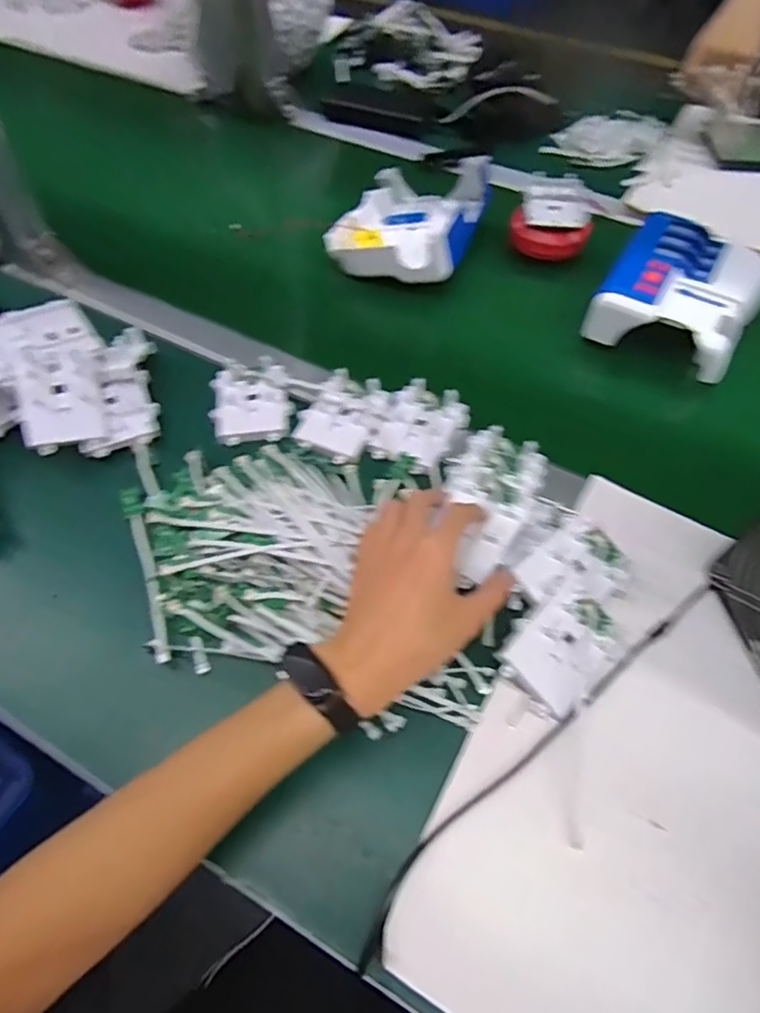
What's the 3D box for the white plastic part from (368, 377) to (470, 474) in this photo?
[{"bbox_3d":[0.036,-0.075,0.534,0.065,0.023,0.090,25,61,14],"label":"white plastic part"}]

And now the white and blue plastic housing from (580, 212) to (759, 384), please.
[{"bbox_3d":[0.308,-0.216,0.601,0.141,0.062,0.172,29,62,16],"label":"white and blue plastic housing"}]

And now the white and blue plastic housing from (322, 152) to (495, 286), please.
[{"bbox_3d":[0.038,-0.337,0.670,0.144,0.055,0.182,20,60,12],"label":"white and blue plastic housing"}]

